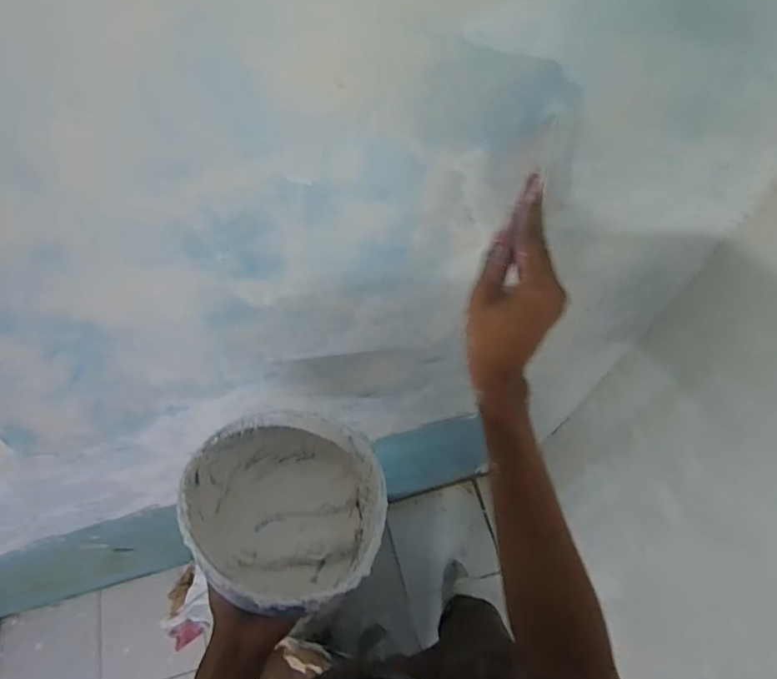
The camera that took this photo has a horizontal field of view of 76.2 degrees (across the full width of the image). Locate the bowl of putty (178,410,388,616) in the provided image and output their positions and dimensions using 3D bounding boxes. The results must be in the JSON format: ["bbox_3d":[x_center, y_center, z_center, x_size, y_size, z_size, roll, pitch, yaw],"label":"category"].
[{"bbox_3d":[-0.099,0.171,0.495,0.182,0.100,0.195,6,48,-6],"label":"bowl of putty"}]

